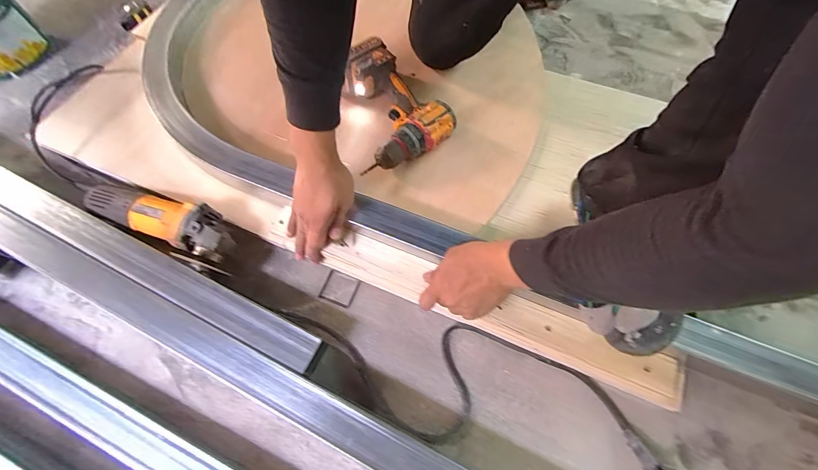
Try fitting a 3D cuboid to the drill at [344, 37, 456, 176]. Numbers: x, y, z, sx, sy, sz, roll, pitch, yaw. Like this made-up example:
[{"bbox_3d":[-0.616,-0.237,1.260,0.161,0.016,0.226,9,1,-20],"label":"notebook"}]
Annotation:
[{"bbox_3d":[-0.042,-0.226,0.631,0.158,0.088,0.223,-29,67,-13],"label":"drill"}]

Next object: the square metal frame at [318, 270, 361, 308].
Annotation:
[{"bbox_3d":[-0.108,0.083,0.553,0.053,0.004,0.050,17,66,8],"label":"square metal frame"}]

